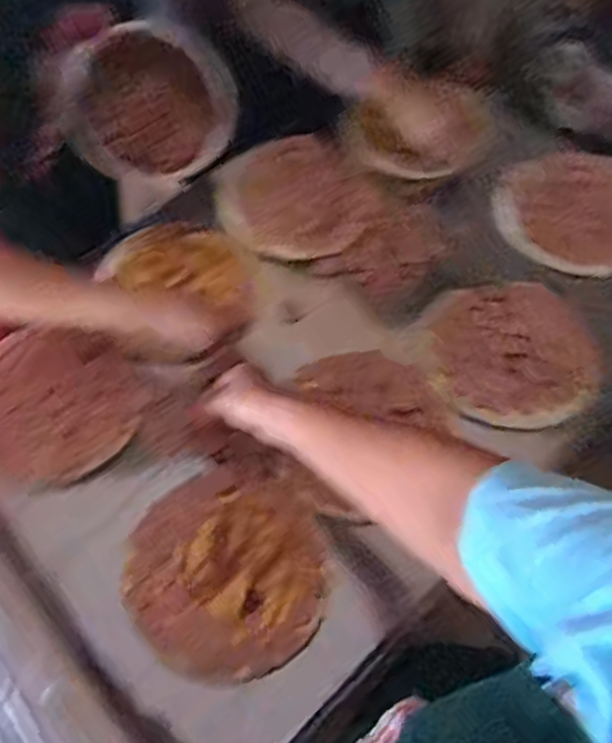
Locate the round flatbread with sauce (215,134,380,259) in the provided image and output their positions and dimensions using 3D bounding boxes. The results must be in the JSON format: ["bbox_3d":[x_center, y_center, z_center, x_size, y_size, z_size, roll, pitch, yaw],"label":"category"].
[{"bbox_3d":[-0.012,-0.232,0.913,0.204,0.016,0.160,-5,83,0],"label":"round flatbread with sauce"}]

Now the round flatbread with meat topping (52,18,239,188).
[{"bbox_3d":[-0.191,-0.331,0.852,0.209,0.182,0.010,-35,27,-14],"label":"round flatbread with meat topping"}]

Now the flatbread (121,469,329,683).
[{"bbox_3d":[-0.075,0.201,0.694,0.198,0.013,0.196,6,63,-11],"label":"flatbread"}]

